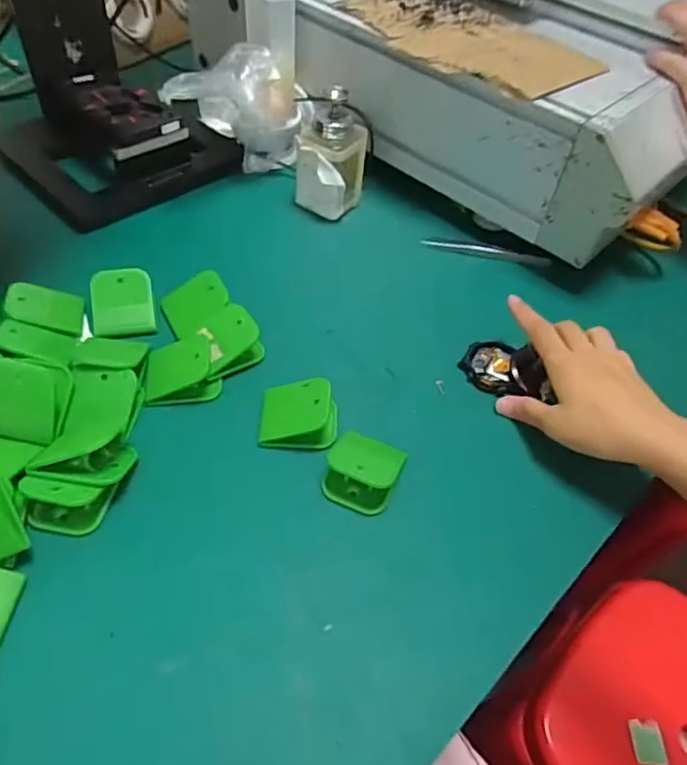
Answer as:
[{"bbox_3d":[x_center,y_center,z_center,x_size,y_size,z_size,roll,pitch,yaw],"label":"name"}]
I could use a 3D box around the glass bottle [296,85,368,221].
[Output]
[{"bbox_3d":[-0.013,-0.220,0.561,0.052,0.113,0.055,33,56,19],"label":"glass bottle"}]

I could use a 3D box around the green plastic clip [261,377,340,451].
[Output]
[{"bbox_3d":[-0.032,0.022,0.422,0.055,0.030,0.048,4,52,-3],"label":"green plastic clip"}]

